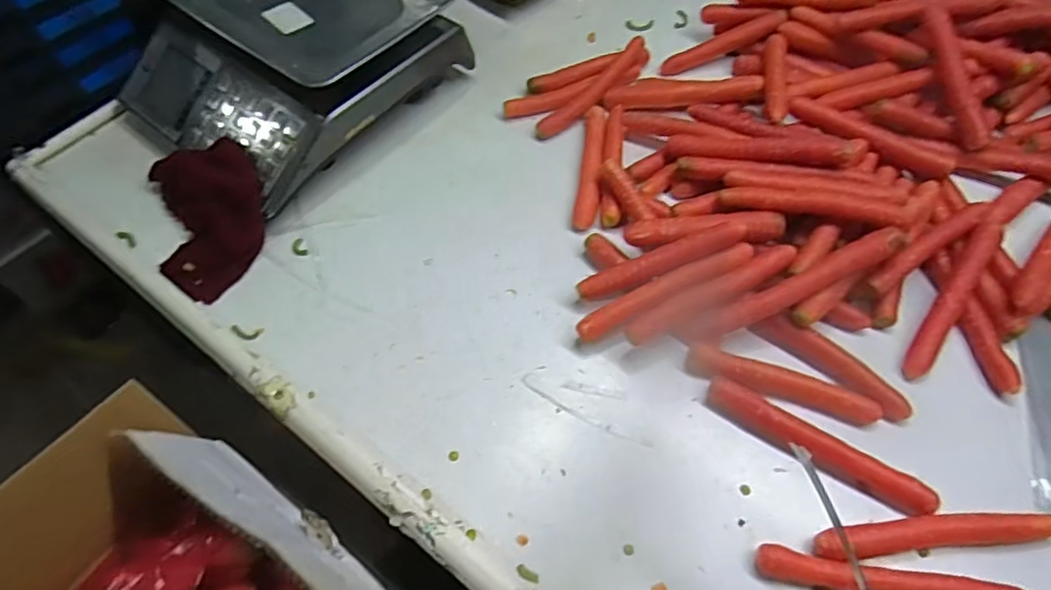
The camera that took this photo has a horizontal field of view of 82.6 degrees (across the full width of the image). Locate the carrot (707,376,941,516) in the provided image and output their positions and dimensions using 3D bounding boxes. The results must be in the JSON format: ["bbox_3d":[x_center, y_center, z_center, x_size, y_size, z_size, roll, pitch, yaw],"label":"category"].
[{"bbox_3d":[0.257,0.133,0.533,0.198,0.023,0.024,29,63,19],"label":"carrot"}]

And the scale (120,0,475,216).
[{"bbox_3d":[-0.295,-0.303,0.762,0.310,0.130,0.347,32,64,20],"label":"scale"}]

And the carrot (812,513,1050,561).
[{"bbox_3d":[0.337,0.195,0.489,0.198,0.023,0.025,-6,57,-2],"label":"carrot"}]

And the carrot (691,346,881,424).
[{"bbox_3d":[0.238,0.081,0.560,0.167,0.023,0.029,17,59,12],"label":"carrot"}]

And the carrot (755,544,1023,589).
[{"bbox_3d":[0.293,0.230,0.474,0.211,0.027,0.024,7,58,6],"label":"carrot"}]

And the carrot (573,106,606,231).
[{"bbox_3d":[0.079,-0.160,0.724,0.026,0.024,0.191,5,57,5],"label":"carrot"}]

